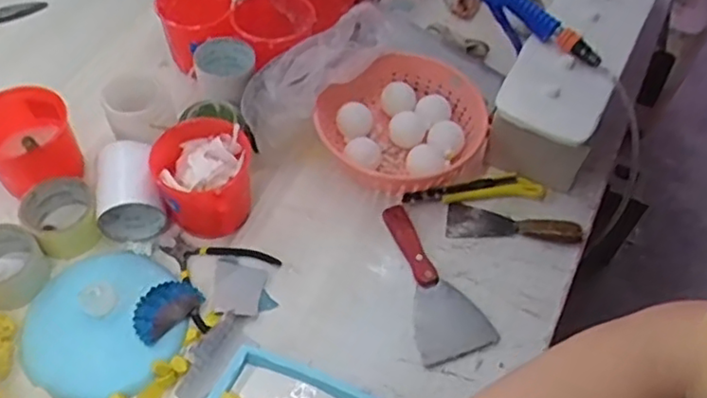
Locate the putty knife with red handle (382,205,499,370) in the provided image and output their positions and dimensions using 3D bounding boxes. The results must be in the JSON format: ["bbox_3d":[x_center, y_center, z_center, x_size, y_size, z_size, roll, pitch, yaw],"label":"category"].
[{"bbox_3d":[0.095,0.096,0.820,0.091,0.018,0.214,-14,56,-13],"label":"putty knife with red handle"}]

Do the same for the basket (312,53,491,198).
[{"bbox_3d":[0.069,-0.102,0.919,0.213,0.086,0.222,1,54,-2],"label":"basket"}]

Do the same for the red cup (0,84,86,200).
[{"bbox_3d":[-0.423,-0.066,0.861,0.120,0.119,0.100,-29,61,-22],"label":"red cup"}]

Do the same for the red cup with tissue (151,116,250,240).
[{"bbox_3d":[-0.185,-0.017,0.826,0.115,0.100,0.128,-7,55,-8],"label":"red cup with tissue"}]

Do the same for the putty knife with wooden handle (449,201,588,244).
[{"bbox_3d":[0.213,0.035,0.873,0.171,0.027,0.052,11,54,5],"label":"putty knife with wooden handle"}]

